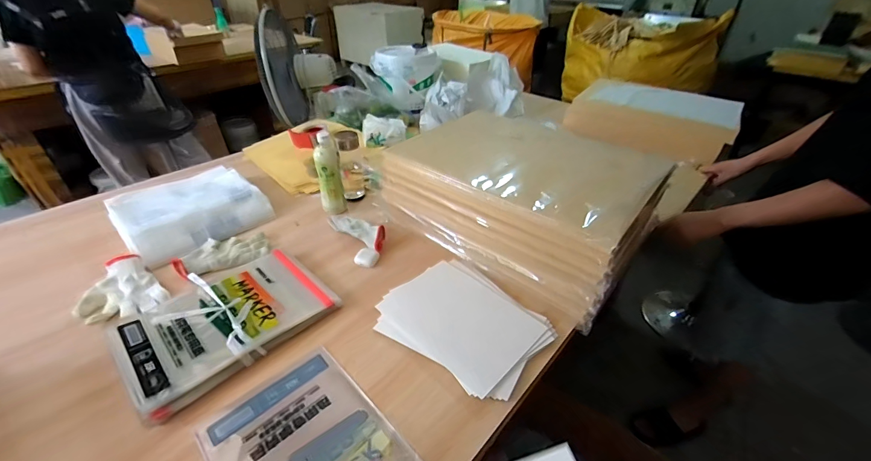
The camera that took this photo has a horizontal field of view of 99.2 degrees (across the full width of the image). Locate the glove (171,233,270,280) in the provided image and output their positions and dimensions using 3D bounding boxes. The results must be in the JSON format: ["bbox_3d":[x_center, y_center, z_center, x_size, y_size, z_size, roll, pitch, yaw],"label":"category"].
[{"bbox_3d":[-0.479,0.047,0.837,0.185,0.030,0.106,-24,44,-31],"label":"glove"}]

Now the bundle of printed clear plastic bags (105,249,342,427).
[{"bbox_3d":[-0.381,0.148,0.683,0.245,0.032,0.333,32,45,34],"label":"bundle of printed clear plastic bags"}]

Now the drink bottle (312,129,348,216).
[{"bbox_3d":[-0.269,-0.141,0.942,0.061,0.205,0.064,-12,39,-17],"label":"drink bottle"}]

